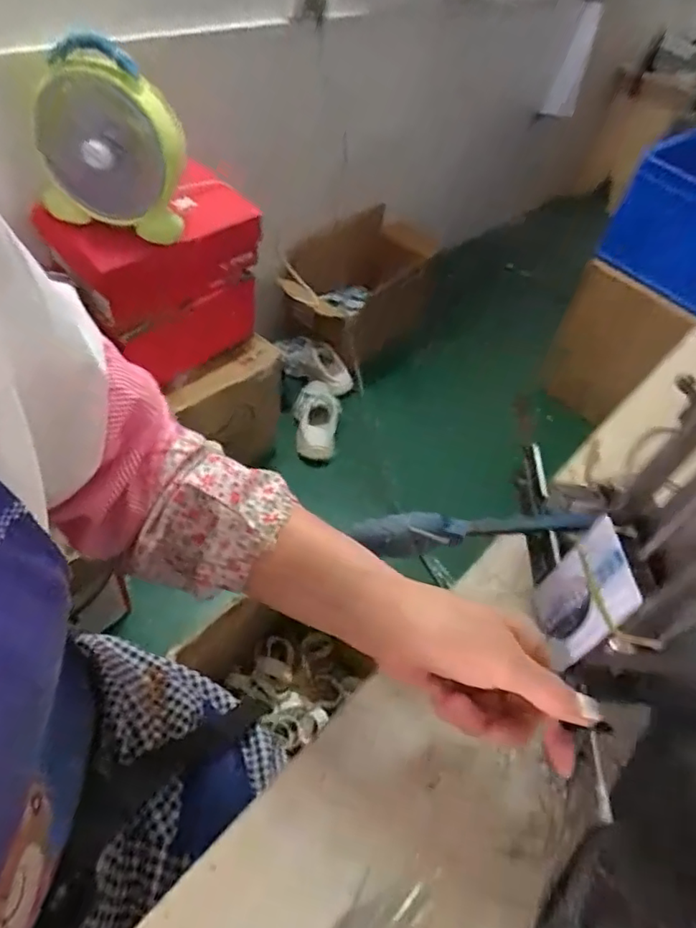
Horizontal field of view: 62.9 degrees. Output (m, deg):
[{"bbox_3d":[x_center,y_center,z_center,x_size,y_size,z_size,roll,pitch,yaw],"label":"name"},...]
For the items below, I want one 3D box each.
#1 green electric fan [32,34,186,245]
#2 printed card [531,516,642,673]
[{"bbox_3d":[-0.364,-0.482,0.869,0.201,0.248,0.088,13,50,-1],"label":"green electric fan"},{"bbox_3d":[0.130,0.076,0.323,0.006,0.090,0.058,10,45,-9],"label":"printed card"}]

